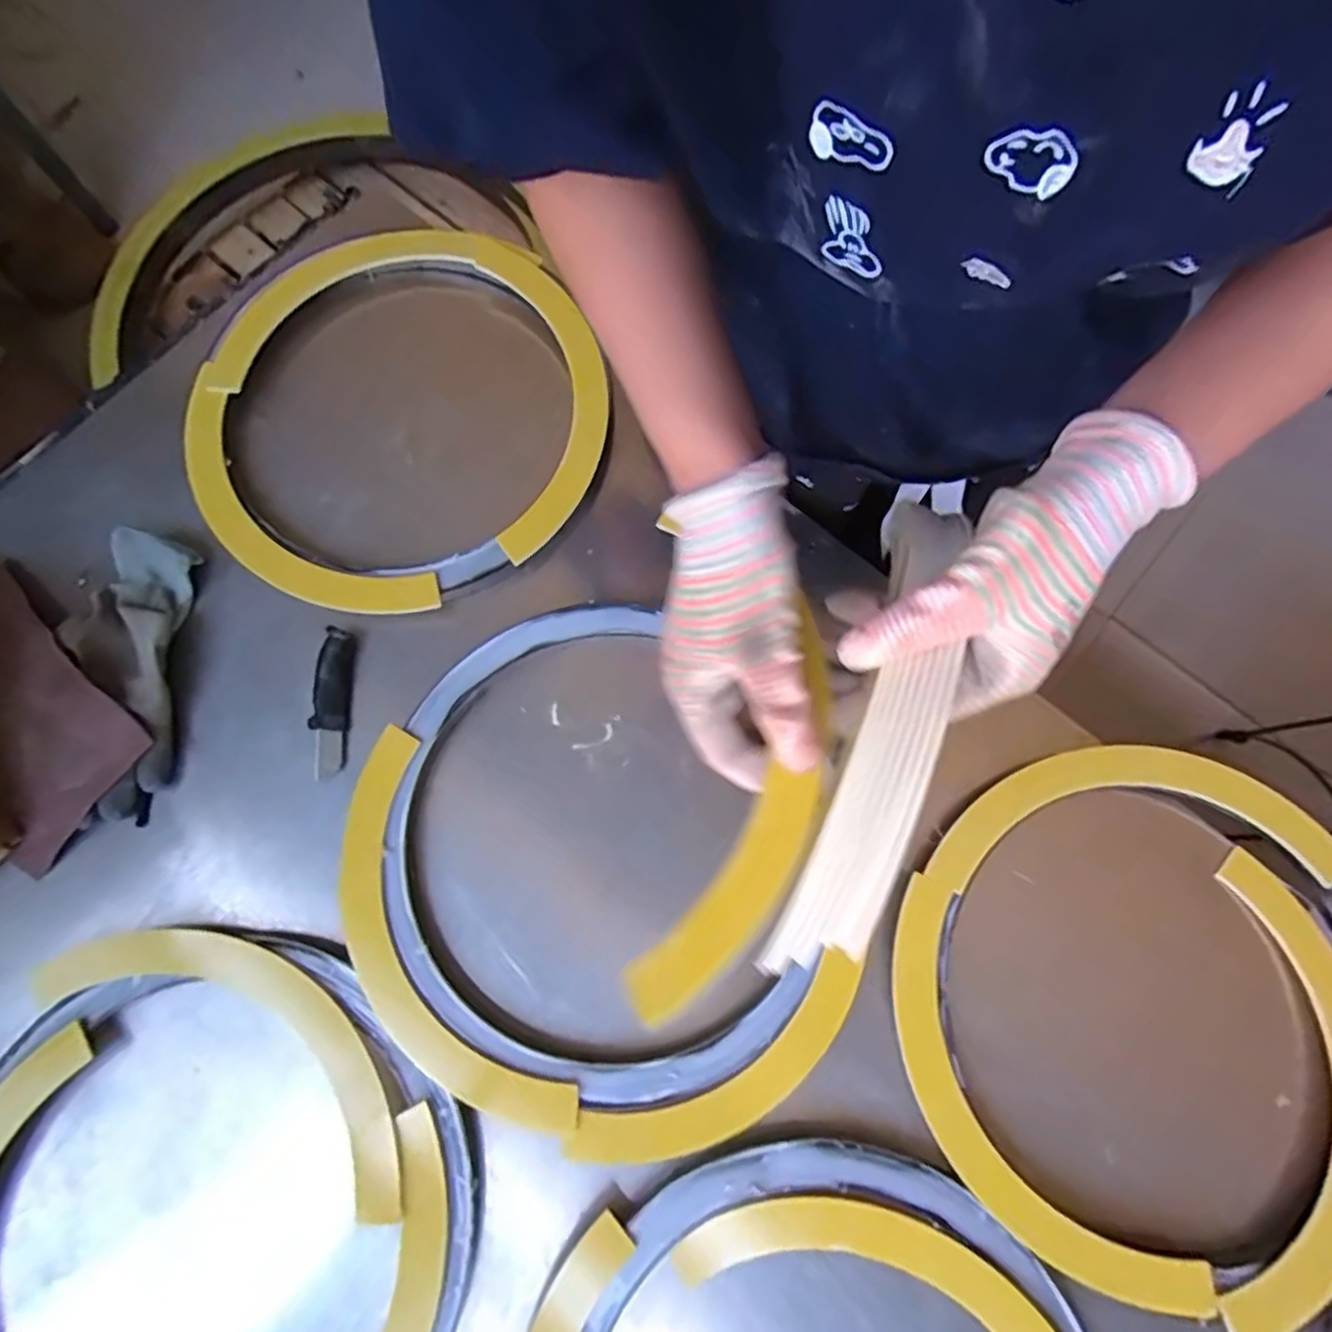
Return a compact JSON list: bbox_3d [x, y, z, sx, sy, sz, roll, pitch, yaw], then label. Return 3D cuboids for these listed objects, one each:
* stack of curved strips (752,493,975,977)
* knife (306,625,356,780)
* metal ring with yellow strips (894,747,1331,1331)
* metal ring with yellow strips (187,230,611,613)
[{"bbox_3d":[0.102,0.024,0.325,0.033,0.078,0.238,19,70,5],"label":"stack of curved strips"},{"bbox_3d":[-0.249,0.026,0.512,0.027,0.014,0.107,-1,76,-1],"label":"knife"},{"bbox_3d":[0.325,0.226,0.452,0.332,0.025,0.327,0,76,0],"label":"metal ring with yellow strips"},{"bbox_3d":[-0.221,-0.214,0.566,0.325,0.034,0.352,0,76,0],"label":"metal ring with yellow strips"}]

